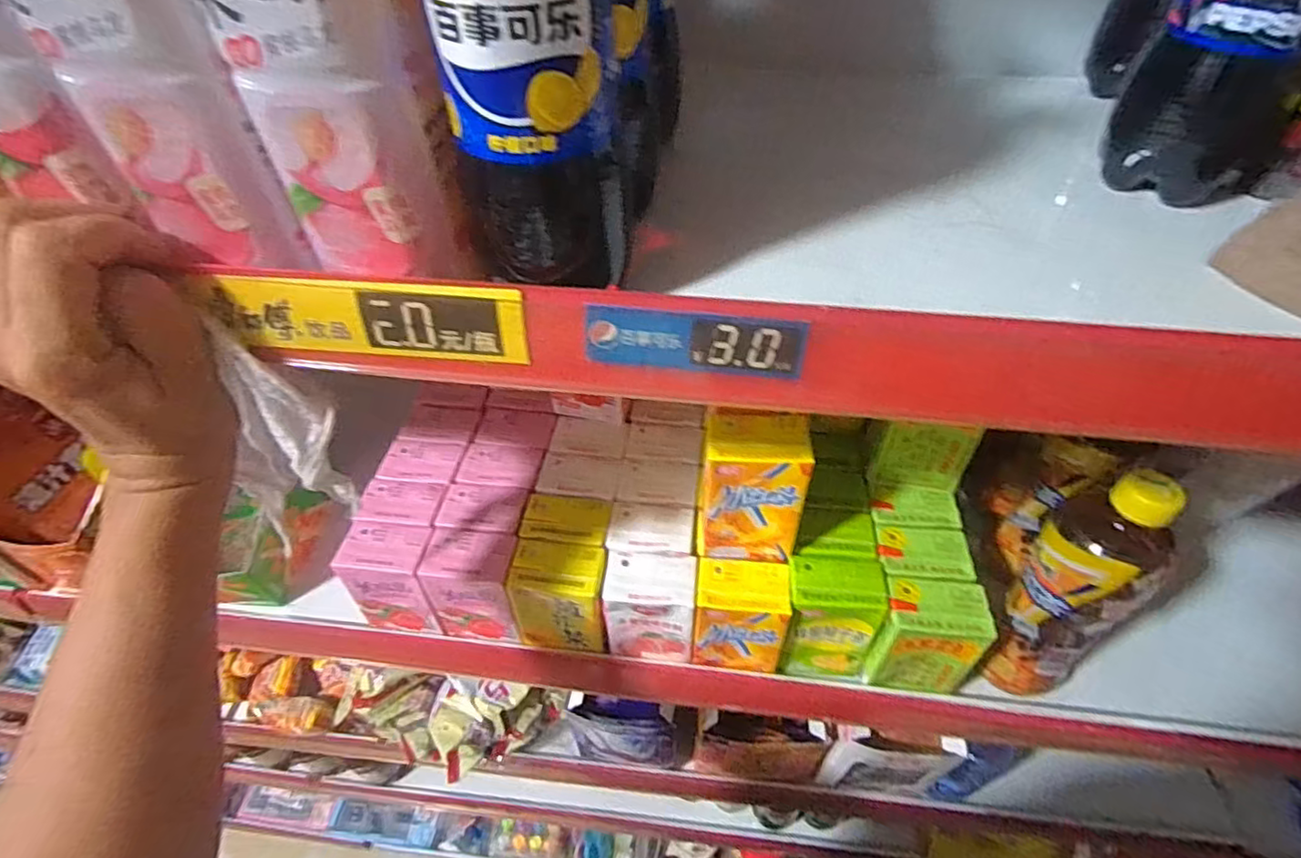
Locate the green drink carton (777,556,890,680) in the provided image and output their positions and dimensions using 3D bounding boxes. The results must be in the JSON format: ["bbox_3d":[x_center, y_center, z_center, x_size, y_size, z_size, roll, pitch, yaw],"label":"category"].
[{"bbox_3d":[0.134,0.143,0.469,0.066,0.100,0.047,6,49,7],"label":"green drink carton"}]

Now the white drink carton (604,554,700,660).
[{"bbox_3d":[0.001,0.133,0.470,0.063,0.087,0.045,4,49,5],"label":"white drink carton"}]

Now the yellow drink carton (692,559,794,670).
[{"bbox_3d":[0.066,0.139,0.467,0.065,0.083,0.048,5,49,6],"label":"yellow drink carton"}]

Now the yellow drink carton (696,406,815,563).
[{"bbox_3d":[0.068,0.041,0.429,0.067,0.107,0.047,4,49,5],"label":"yellow drink carton"}]

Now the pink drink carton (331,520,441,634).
[{"bbox_3d":[-0.199,0.116,0.495,0.068,0.091,0.047,4,49,5],"label":"pink drink carton"}]

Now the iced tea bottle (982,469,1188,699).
[{"bbox_3d":[0.278,0.109,0.415,0.053,0.196,0.067,-24,52,-18],"label":"iced tea bottle"}]

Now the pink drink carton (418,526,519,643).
[{"bbox_3d":[-0.133,0.122,0.490,0.066,0.090,0.048,4,49,6],"label":"pink drink carton"}]

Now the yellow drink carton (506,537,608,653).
[{"bbox_3d":[-0.066,0.128,0.480,0.067,0.087,0.047,6,49,7],"label":"yellow drink carton"}]

